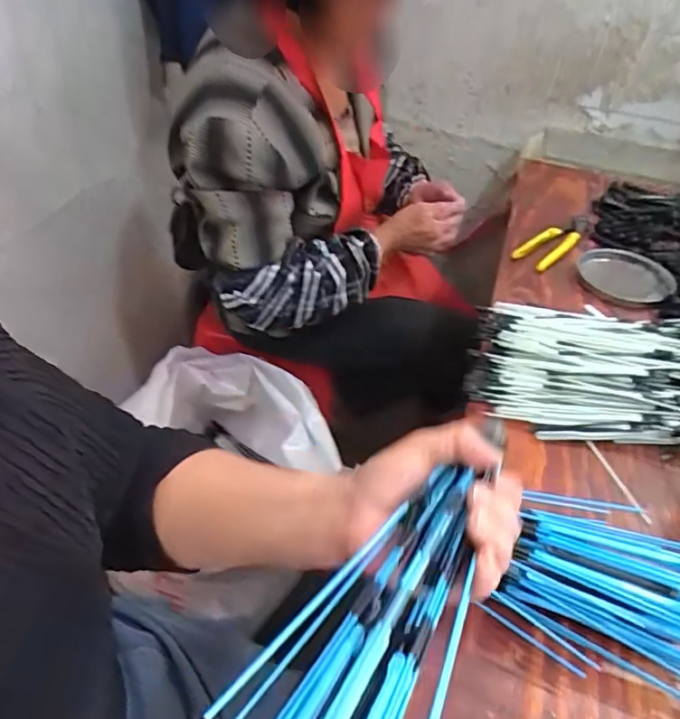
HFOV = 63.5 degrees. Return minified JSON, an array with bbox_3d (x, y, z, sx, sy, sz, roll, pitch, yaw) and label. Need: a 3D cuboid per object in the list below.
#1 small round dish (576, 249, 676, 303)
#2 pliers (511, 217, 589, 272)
[{"bbox_3d":[0.426,-0.127,0.828,0.132,0.024,0.131,3,43,-3],"label":"small round dish"},{"bbox_3d":[0.349,-0.192,0.889,0.178,0.021,0.051,-30,53,-33],"label":"pliers"}]

